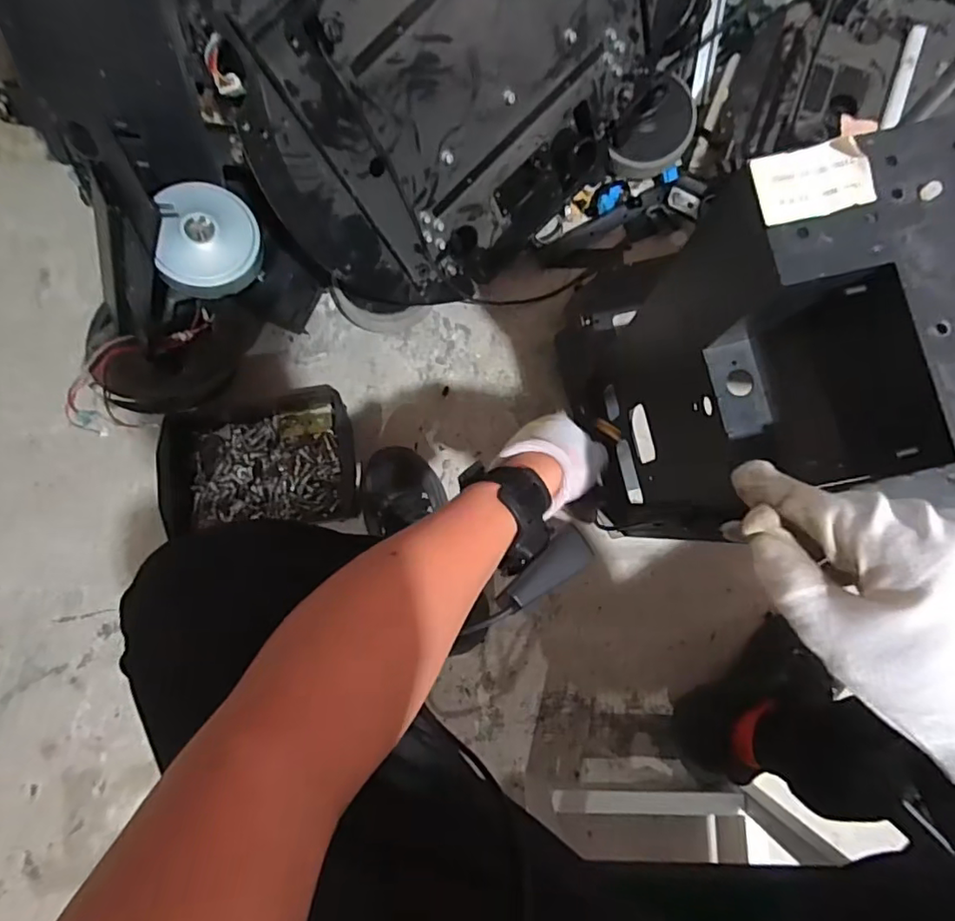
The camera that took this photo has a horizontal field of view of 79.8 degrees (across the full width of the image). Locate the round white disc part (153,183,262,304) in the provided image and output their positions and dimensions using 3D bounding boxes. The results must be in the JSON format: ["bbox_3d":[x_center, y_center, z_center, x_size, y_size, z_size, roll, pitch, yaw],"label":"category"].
[{"bbox_3d":[-0.318,-0.260,0.676,0.112,0.032,0.127,1,96,-33],"label":"round white disc part"}]

